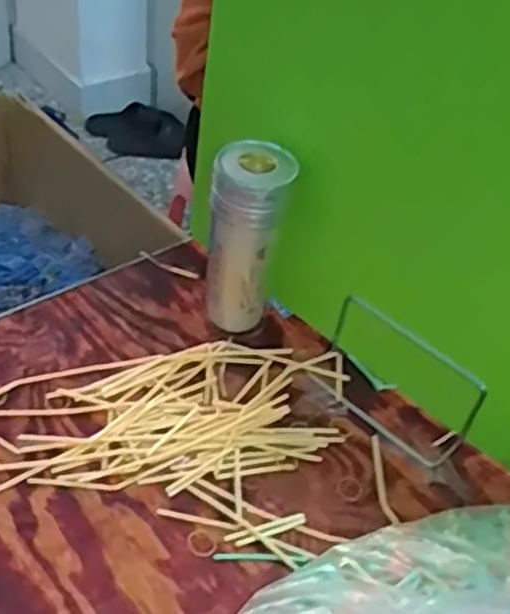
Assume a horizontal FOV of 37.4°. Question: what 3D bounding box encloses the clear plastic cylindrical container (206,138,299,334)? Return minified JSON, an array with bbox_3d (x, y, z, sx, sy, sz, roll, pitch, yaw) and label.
[{"bbox_3d":[-0.009,-0.054,0.687,0.064,0.192,0.062,4,44,-4],"label":"clear plastic cylindrical container"}]

